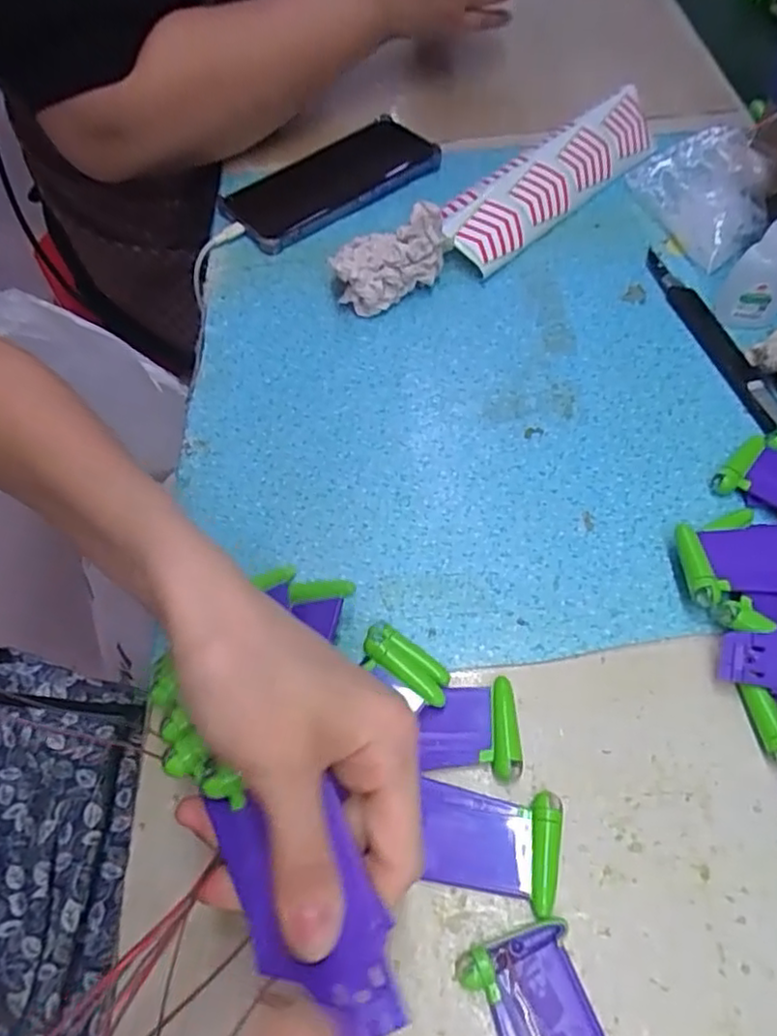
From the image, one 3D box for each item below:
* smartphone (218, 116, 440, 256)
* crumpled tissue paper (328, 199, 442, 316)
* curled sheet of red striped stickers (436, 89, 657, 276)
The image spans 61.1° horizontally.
[{"bbox_3d":[-0.051,-0.271,0.528,0.166,0.015,0.091,-36,62,-17],"label":"smartphone"},{"bbox_3d":[-0.002,-0.176,0.446,0.079,0.047,0.050,-31,60,-14],"label":"crumpled tissue paper"},{"bbox_3d":[0.120,-0.257,0.495,0.211,0.037,0.067,-39,63,-18],"label":"curled sheet of red striped stickers"}]

